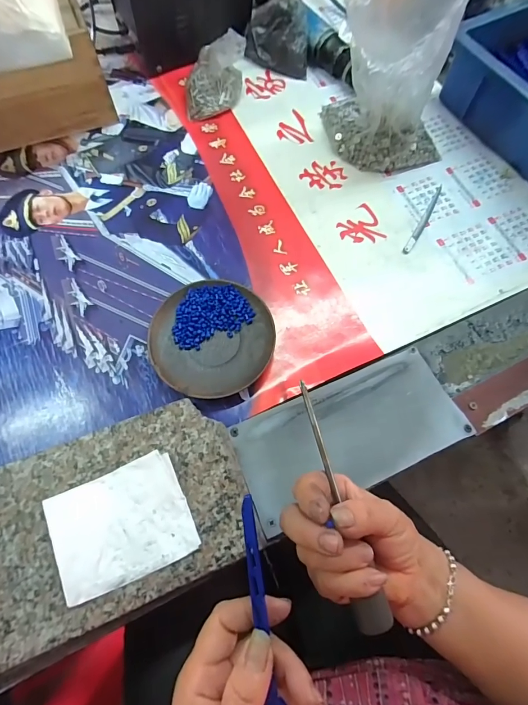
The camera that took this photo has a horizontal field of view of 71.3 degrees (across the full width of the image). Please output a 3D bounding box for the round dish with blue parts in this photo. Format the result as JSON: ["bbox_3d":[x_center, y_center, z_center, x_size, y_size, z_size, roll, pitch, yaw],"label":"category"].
[{"bbox_3d":[-0.049,-0.015,0.349,0.112,0.015,0.113,1,71,-2],"label":"round dish with blue parts"}]

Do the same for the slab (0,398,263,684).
[{"bbox_3d":[-0.134,0.136,0.283,0.243,0.023,0.137,-21,73,-9],"label":"slab"}]

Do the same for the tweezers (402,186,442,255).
[{"bbox_3d":[0.180,-0.150,0.411,0.008,0.004,0.107,31,72,8],"label":"tweezers"}]

